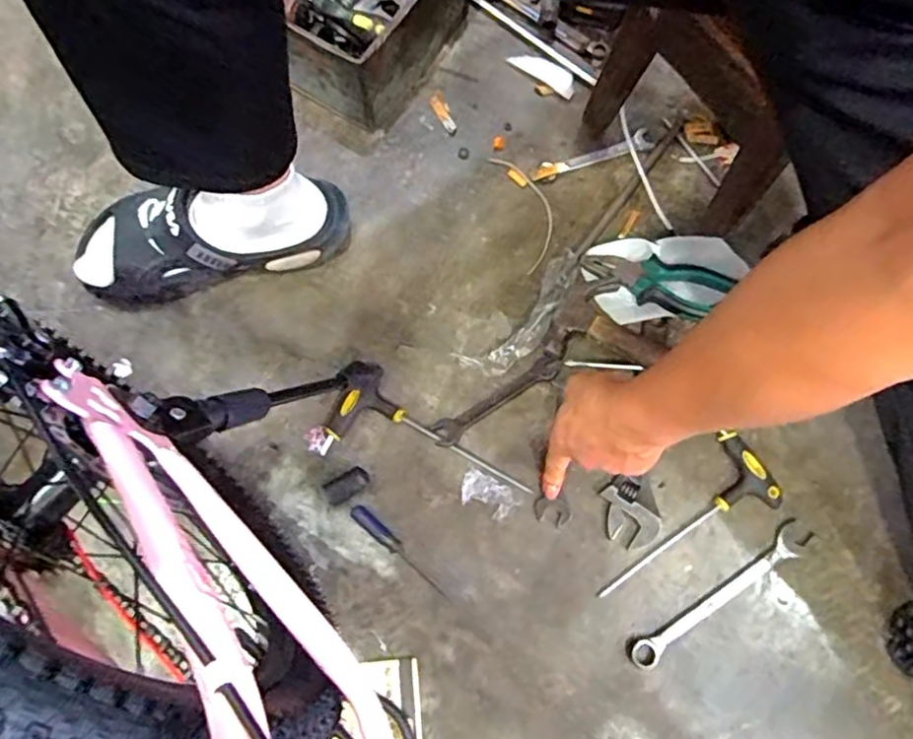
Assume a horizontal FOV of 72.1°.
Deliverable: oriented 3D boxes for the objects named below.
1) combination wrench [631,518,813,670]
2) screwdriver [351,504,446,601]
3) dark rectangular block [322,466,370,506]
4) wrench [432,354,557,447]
[{"bbox_3d":[0.252,0.215,0.594,0.209,0.005,0.029,-35,78,-9],"label":"combination wrench"},{"bbox_3d":[-0.055,0.174,0.599,0.116,0.012,0.016,45,81,-2],"label":"screwdriver"},{"bbox_3d":[-0.106,0.112,0.605,0.041,0.027,0.023,-30,77,-8],"label":"dark rectangular block"},{"bbox_3d":[0.041,0.029,0.634,0.148,0.013,0.028,-34,78,-9],"label":"wrench"}]

